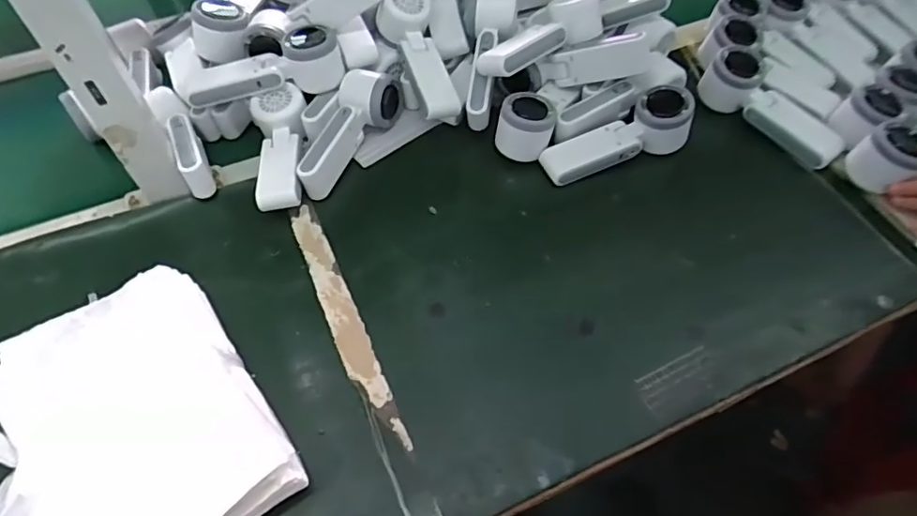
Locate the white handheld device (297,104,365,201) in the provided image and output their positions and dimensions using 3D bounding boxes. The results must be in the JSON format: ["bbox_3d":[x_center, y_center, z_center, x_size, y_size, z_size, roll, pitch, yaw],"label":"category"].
[{"bbox_3d":[-0.131,-0.110,0.581,0.020,0.047,0.102,19,56,15],"label":"white handheld device"}]

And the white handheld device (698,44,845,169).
[{"bbox_3d":[0.350,-0.169,0.625,0.064,0.057,0.169,-38,77,-23],"label":"white handheld device"}]

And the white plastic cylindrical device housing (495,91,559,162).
[{"bbox_3d":[0.072,-0.139,0.597,0.059,0.057,0.051,7,54,6],"label":"white plastic cylindrical device housing"}]

